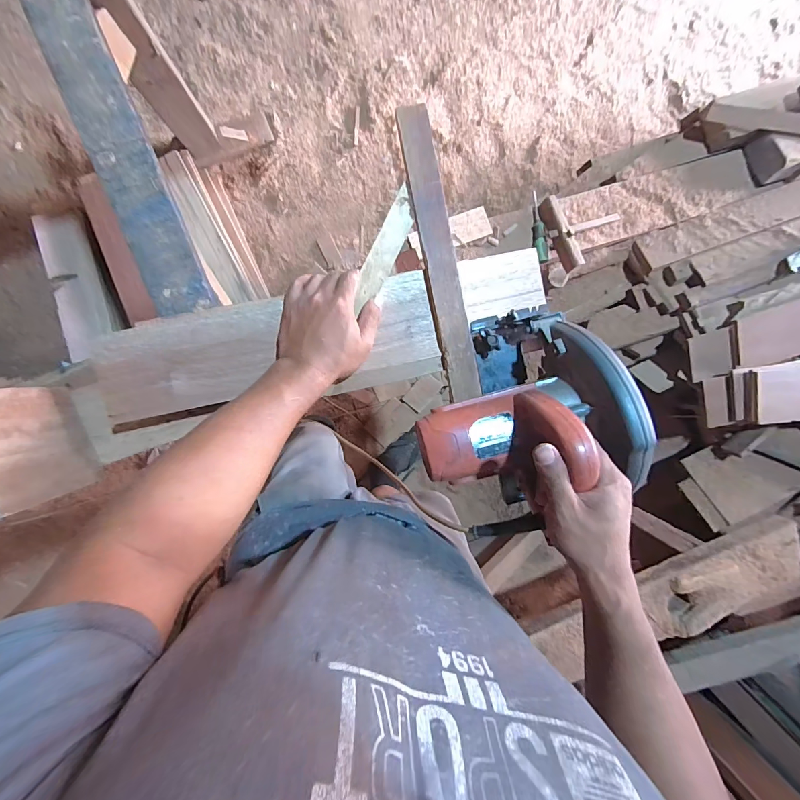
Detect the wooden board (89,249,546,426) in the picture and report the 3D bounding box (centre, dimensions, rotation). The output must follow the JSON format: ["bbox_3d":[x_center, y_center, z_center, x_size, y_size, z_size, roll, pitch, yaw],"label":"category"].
[{"bbox_3d":[-0.085,-0.077,0.491,0.560,0.030,0.133,-13,97,-5],"label":"wooden board"}]

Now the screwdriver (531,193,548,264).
[{"bbox_3d":[0.380,-0.479,1.054,0.030,0.039,0.194,-9,97,-5],"label":"screwdriver"}]

